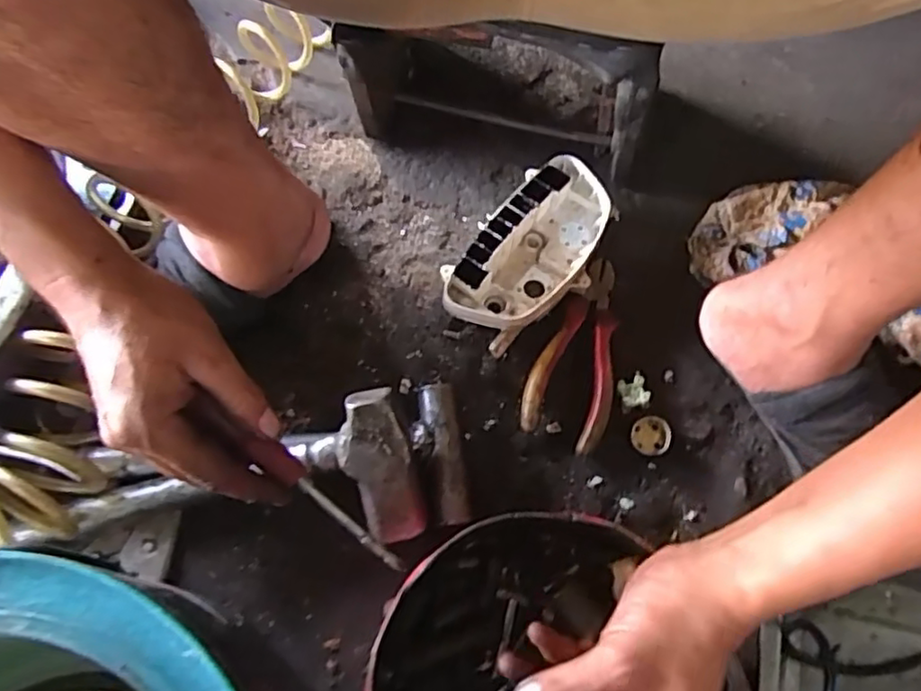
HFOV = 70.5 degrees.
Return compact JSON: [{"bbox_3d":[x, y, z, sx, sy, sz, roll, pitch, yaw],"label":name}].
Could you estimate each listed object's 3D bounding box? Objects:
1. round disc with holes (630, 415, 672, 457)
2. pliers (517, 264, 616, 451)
[{"bbox_3d":[0.158,0.075,0.540,0.031,0.018,0.027,41,70,16],"label":"round disc with holes"},{"bbox_3d":[0.108,0.000,0.555,0.070,0.021,0.172,23,68,1],"label":"pliers"}]

